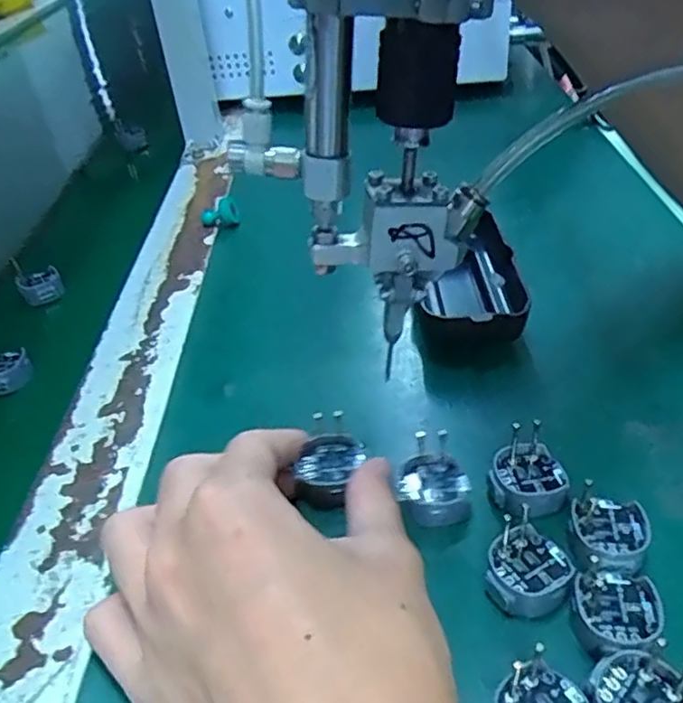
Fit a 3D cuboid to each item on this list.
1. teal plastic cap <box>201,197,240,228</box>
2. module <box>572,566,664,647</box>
[{"bbox_3d":[-0.083,-0.094,0.439,0.026,0.017,0.014,-13,39,-9],"label":"teal plastic cap"},{"bbox_3d":[0.086,0.082,0.201,0.024,0.010,0.026,-4,39,3],"label":"module"}]

